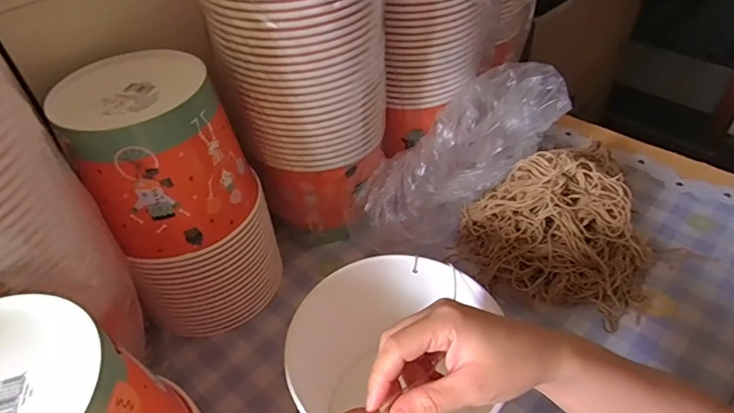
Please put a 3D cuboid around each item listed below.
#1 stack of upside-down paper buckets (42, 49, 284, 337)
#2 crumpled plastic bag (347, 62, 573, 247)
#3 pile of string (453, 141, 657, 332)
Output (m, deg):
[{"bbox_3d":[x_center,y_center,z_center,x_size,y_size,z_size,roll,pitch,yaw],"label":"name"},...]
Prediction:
[{"bbox_3d":[-0.177,-0.008,0.481,0.141,0.241,0.141,-22,48,-18],"label":"stack of upside-down paper buckets"},{"bbox_3d":[0.110,-0.049,0.568,0.281,0.119,0.098,-41,50,3],"label":"crumpled plastic bag"},{"bbox_3d":[0.216,0.022,0.540,0.209,0.100,0.167,15,48,19],"label":"pile of string"}]

